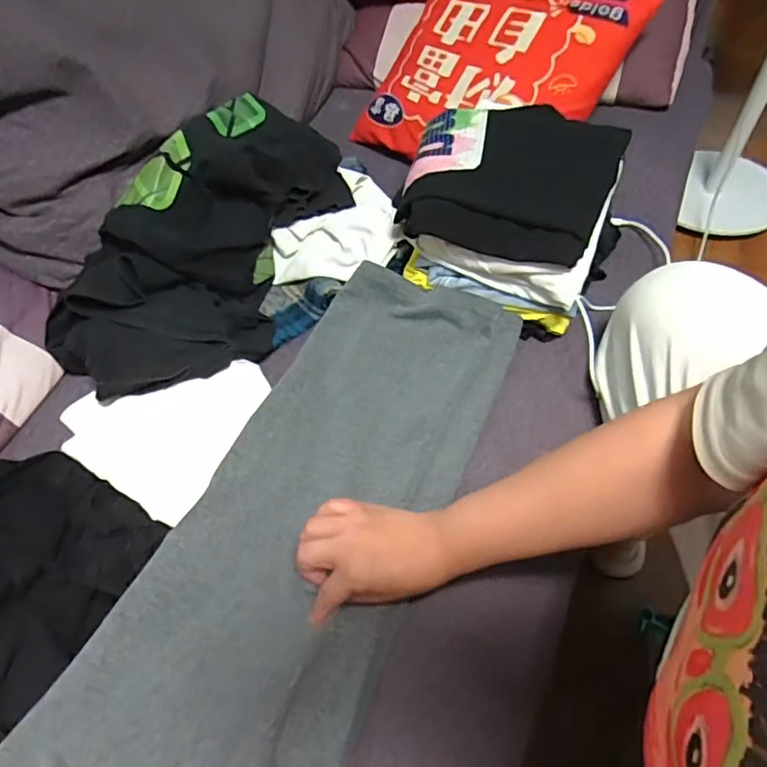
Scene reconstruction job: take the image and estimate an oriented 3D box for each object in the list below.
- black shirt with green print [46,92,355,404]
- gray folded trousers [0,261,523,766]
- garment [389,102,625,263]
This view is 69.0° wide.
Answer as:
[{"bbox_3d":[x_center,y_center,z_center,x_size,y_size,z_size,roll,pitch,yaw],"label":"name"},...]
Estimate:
[{"bbox_3d":[-0.200,-0.190,0.710,0.196,0.182,0.473,30,61,23],"label":"black shirt with green print"},{"bbox_3d":[-0.074,0.141,0.549,0.231,0.080,0.665,19,55,18],"label":"gray folded trousers"},{"bbox_3d":[0.152,-0.260,0.688,0.253,0.057,0.233,14,56,14],"label":"garment"}]

